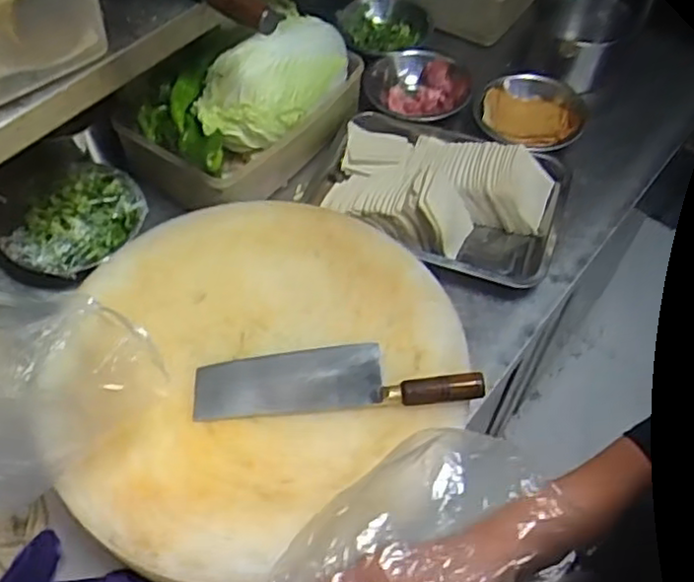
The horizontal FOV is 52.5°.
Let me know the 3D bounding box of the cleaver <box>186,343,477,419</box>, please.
[{"bbox_3d":[-0.010,0.092,0.751,0.296,0.020,0.075,-3,55,-4],"label":"cleaver"}]

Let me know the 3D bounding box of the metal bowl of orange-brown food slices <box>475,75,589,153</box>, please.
[{"bbox_3d":[0.299,-0.288,1.138,0.169,0.050,0.173,1,55,-1],"label":"metal bowl of orange-brown food slices"}]

